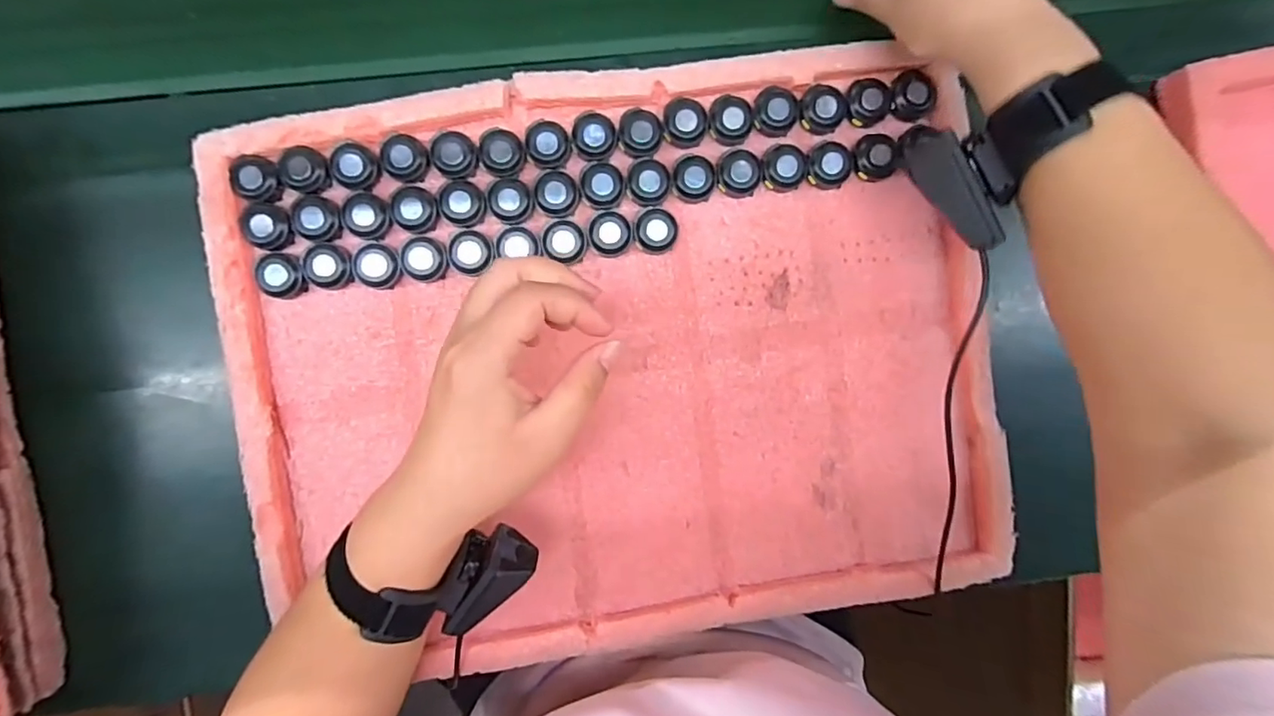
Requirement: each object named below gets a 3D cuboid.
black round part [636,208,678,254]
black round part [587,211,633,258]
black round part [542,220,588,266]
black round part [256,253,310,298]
[{"bbox_3d":[0.013,-0.084,0.368,0.027,0.014,0.028,4,92,-3],"label":"black round part"},{"bbox_3d":[-0.017,-0.083,0.366,0.028,0.012,0.030,0,92,-3],"label":"black round part"},{"bbox_3d":[-0.047,-0.077,0.364,0.028,0.012,0.027,0,92,-3],"label":"black round part"},{"bbox_3d":[-0.225,-0.052,0.350,0.029,0.008,0.026,39,90,-3],"label":"black round part"}]

